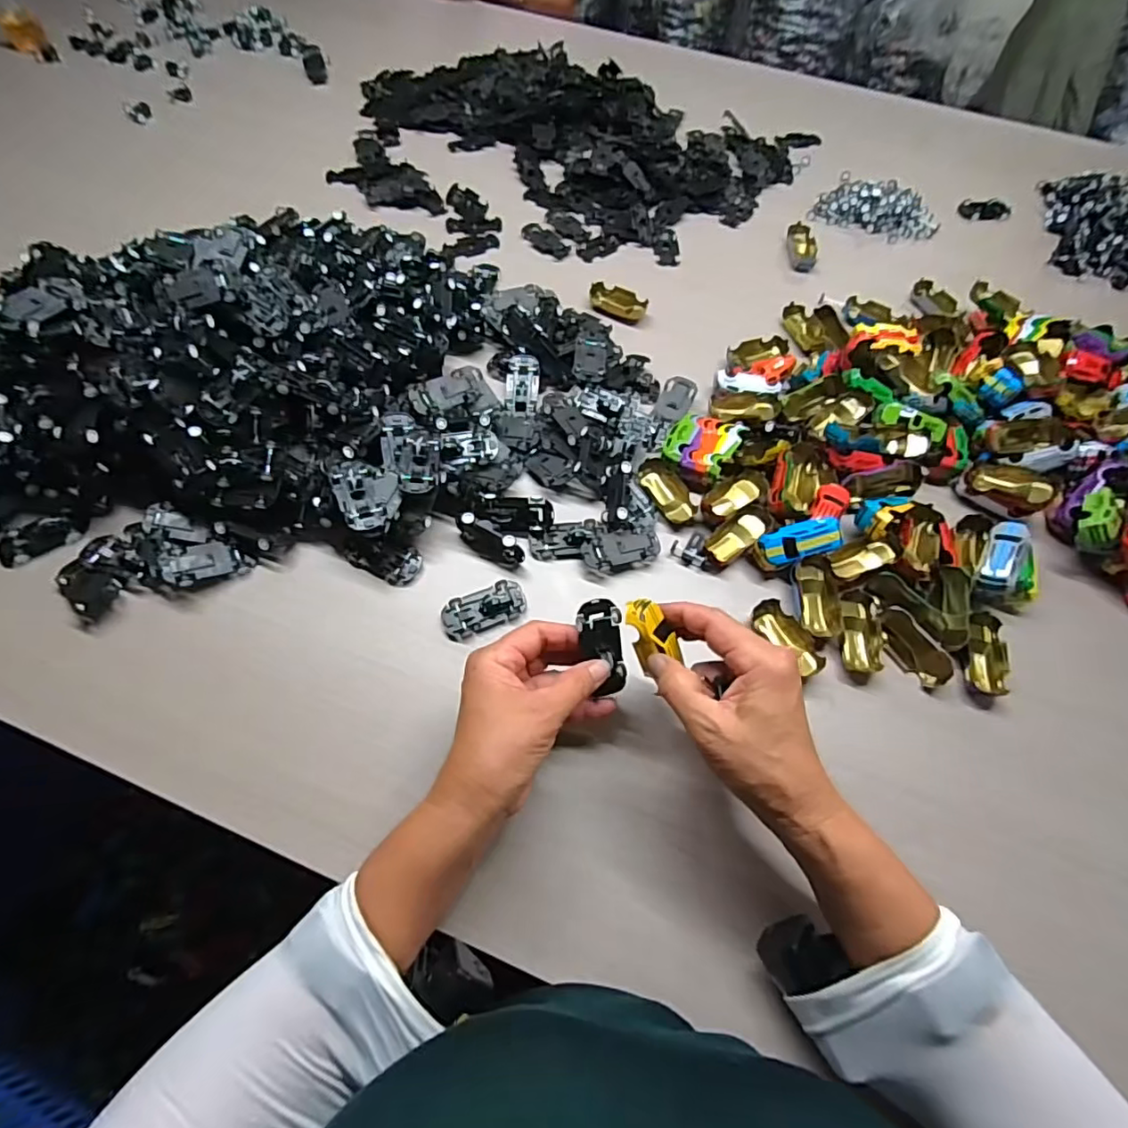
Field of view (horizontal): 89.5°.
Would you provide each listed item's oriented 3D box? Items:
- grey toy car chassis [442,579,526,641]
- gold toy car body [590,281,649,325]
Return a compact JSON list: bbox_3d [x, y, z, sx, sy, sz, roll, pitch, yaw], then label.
[{"bbox_3d":[-0.063,0.035,0.446,0.065,0.009,0.032,-20,65,-12],"label":"grey toy car chassis"},{"bbox_3d":[0.058,-0.283,0.615,0.062,0.014,0.036,23,64,9],"label":"gold toy car body"}]

